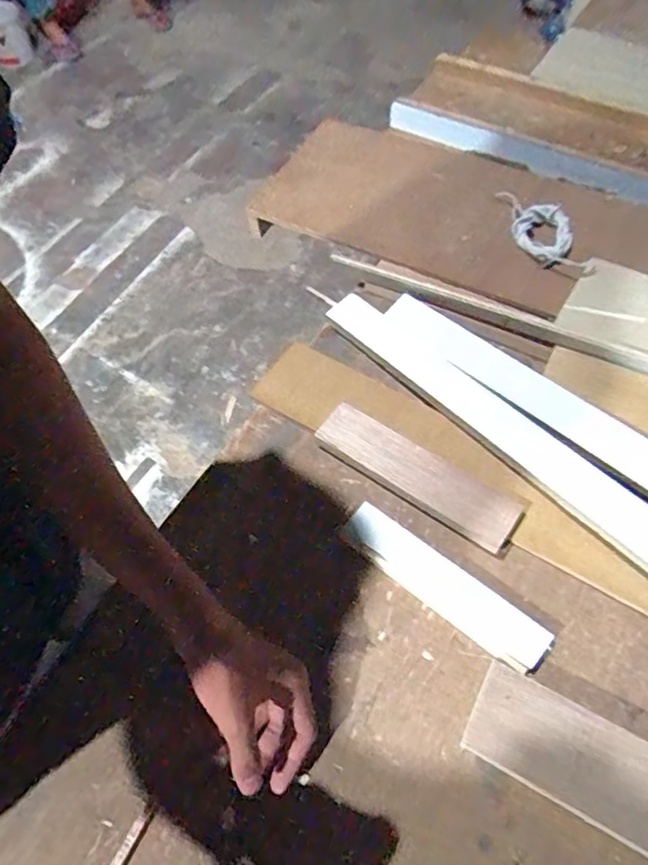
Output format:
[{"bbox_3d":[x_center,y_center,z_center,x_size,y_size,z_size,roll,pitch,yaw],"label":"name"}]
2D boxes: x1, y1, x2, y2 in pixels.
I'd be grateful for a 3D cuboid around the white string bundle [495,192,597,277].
[{"bbox_3d":[0.270,-0.254,0.727,0.061,0.030,0.174,-9,58,-4],"label":"white string bundle"}]

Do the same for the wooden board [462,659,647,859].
[{"bbox_3d":[0.200,0.253,0.448,0.173,0.012,0.071,24,69,21],"label":"wooden board"}]

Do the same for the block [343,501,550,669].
[{"bbox_3d":[0.107,0.138,0.539,0.201,0.026,0.044,35,65,21],"label":"block"}]

